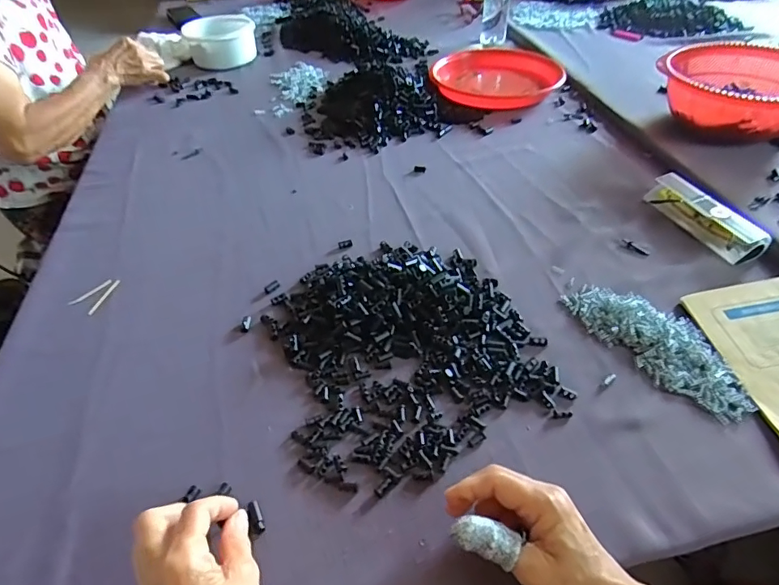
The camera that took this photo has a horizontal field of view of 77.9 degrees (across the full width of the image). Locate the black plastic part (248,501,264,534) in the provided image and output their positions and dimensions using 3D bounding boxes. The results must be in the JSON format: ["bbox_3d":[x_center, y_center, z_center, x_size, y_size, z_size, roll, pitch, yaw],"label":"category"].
[{"bbox_3d":[-0.106,0.178,0.383,0.008,0.004,0.027,-20,48,-17],"label":"black plastic part"}]

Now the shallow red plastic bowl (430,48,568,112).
[{"bbox_3d":[0.206,-0.412,0.931,0.246,0.054,0.173,6,44,11],"label":"shallow red plastic bowl"}]

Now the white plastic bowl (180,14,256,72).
[{"bbox_3d":[-0.392,-0.586,1.130,0.161,0.078,0.127,-14,44,-11],"label":"white plastic bowl"}]

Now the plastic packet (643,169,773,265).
[{"bbox_3d":[0.393,-0.100,0.604,0.044,0.035,0.153,-15,44,-12],"label":"plastic packet"}]

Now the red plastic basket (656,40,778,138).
[{"bbox_3d":[0.534,-0.304,0.748,0.206,0.096,0.209,-2,44,2],"label":"red plastic basket"}]

